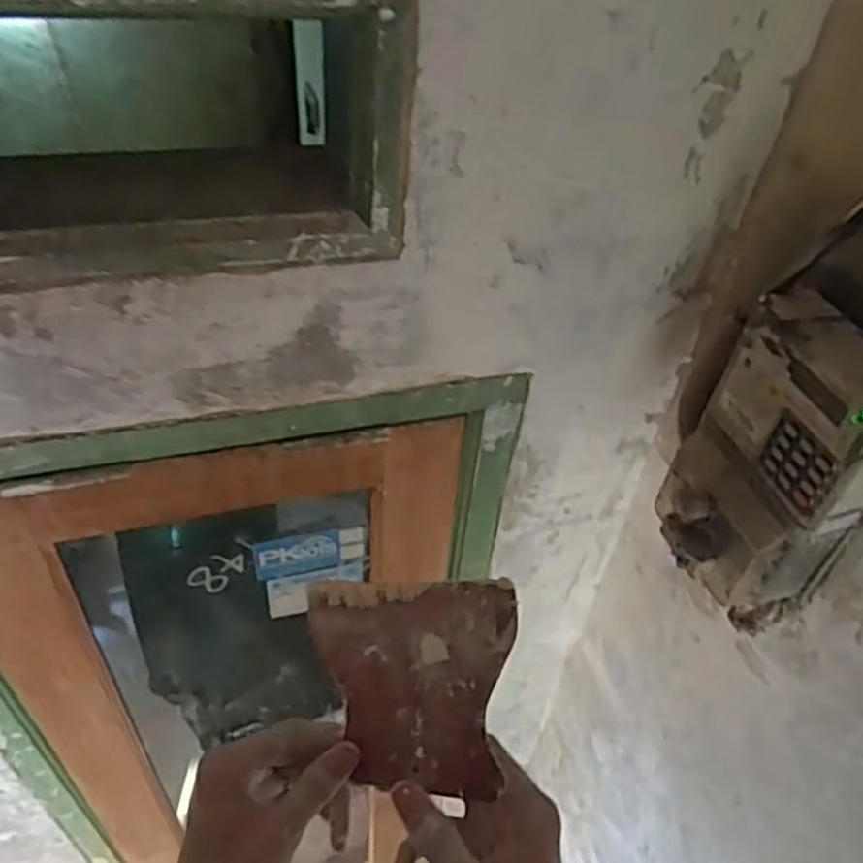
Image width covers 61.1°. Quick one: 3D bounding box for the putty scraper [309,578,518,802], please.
[{"bbox_3d":[-0.008,0.129,0.371,0.114,0.102,0.004,-8,-6,27],"label":"putty scraper"}]

